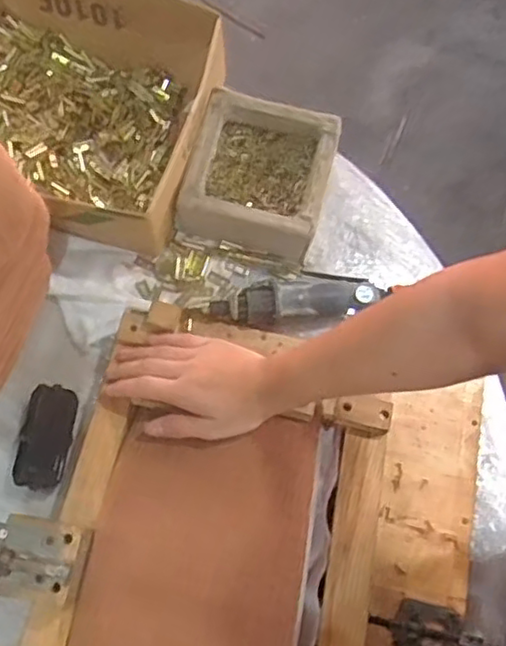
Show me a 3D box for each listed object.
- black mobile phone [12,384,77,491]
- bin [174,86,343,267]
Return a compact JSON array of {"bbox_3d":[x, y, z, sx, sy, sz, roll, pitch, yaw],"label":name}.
[{"bbox_3d":[-0.225,0.125,0.729,0.050,0.026,0.108,11,71,1],"label":"black mobile phone"},{"bbox_3d":[0.010,-0.173,0.789,0.158,0.070,0.168,17,71,3],"label":"bin"}]

